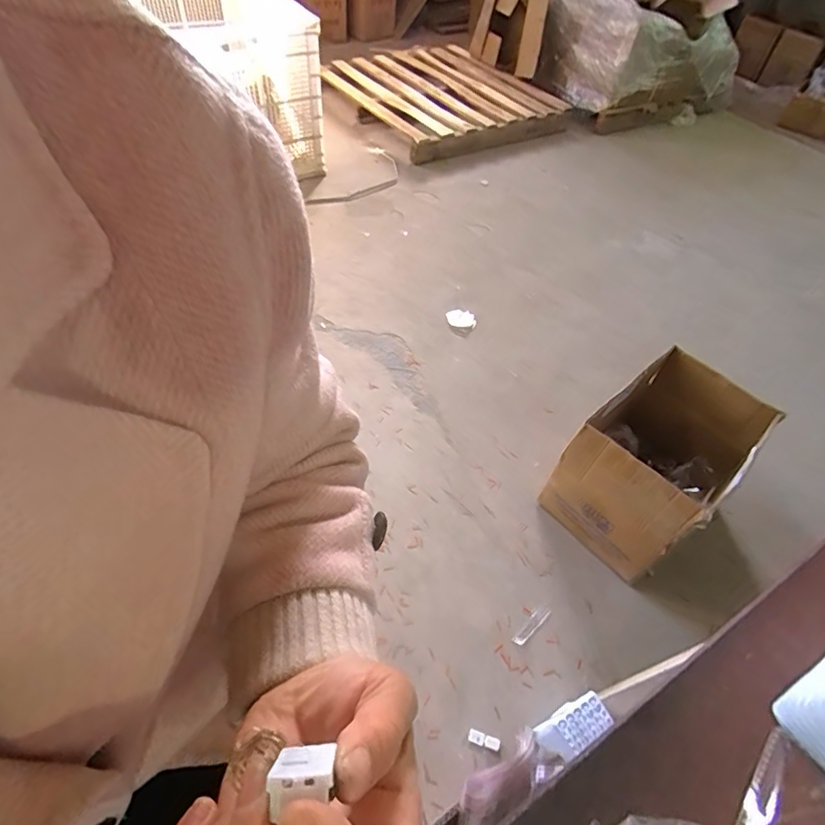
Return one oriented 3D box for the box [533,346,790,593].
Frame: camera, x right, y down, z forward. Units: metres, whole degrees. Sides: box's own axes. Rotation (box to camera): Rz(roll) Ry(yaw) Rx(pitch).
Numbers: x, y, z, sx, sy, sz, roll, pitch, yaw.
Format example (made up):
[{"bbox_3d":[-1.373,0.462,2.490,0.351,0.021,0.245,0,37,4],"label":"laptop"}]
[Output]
[{"bbox_3d":[0.532,0.117,1.128,0.279,0.303,0.412,39,57,23],"label":"box"}]

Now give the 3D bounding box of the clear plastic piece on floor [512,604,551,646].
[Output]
[{"bbox_3d":[0.246,0.438,1.031,0.100,0.012,0.025,-34,61,-29],"label":"clear plastic piece on floor"}]

